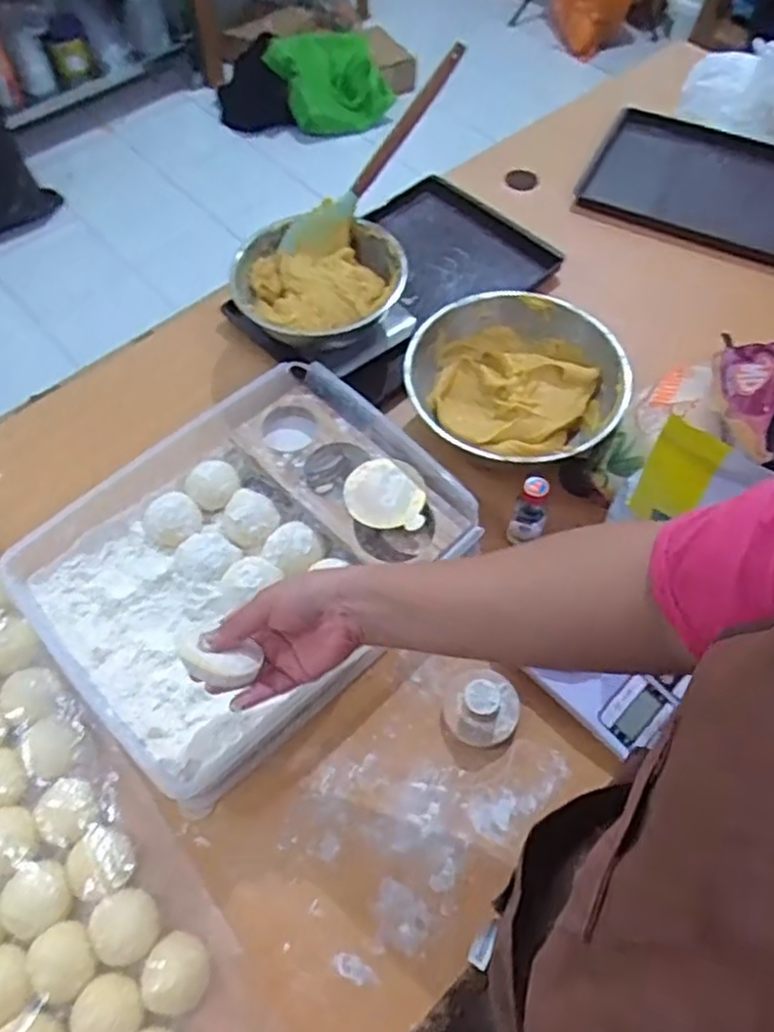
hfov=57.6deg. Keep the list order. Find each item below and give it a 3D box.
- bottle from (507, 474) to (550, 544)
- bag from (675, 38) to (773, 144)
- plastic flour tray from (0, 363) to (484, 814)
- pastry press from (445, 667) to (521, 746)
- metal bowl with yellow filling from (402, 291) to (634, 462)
[{"bbox_3d":[0.132,0.000,0.655,0.030,0.084,0.032,18,61,10],"label":"bottle"},{"bbox_3d":[0.588,-0.626,1.028,0.280,0.088,0.109,17,61,9],"label":"bag"},{"bbox_3d":[-0.137,0.024,0.658,0.361,0.052,0.320,-40,67,-21],"label":"plastic flour tray"},{"bbox_3d":[0.082,0.161,0.595,0.060,0.039,0.057,0,60,0],"label":"pastry press"},{"bbox_3d":[0.132,-0.128,0.734,0.215,0.077,0.210,0,60,0],"label":"metal bowl with yellow filling"}]

